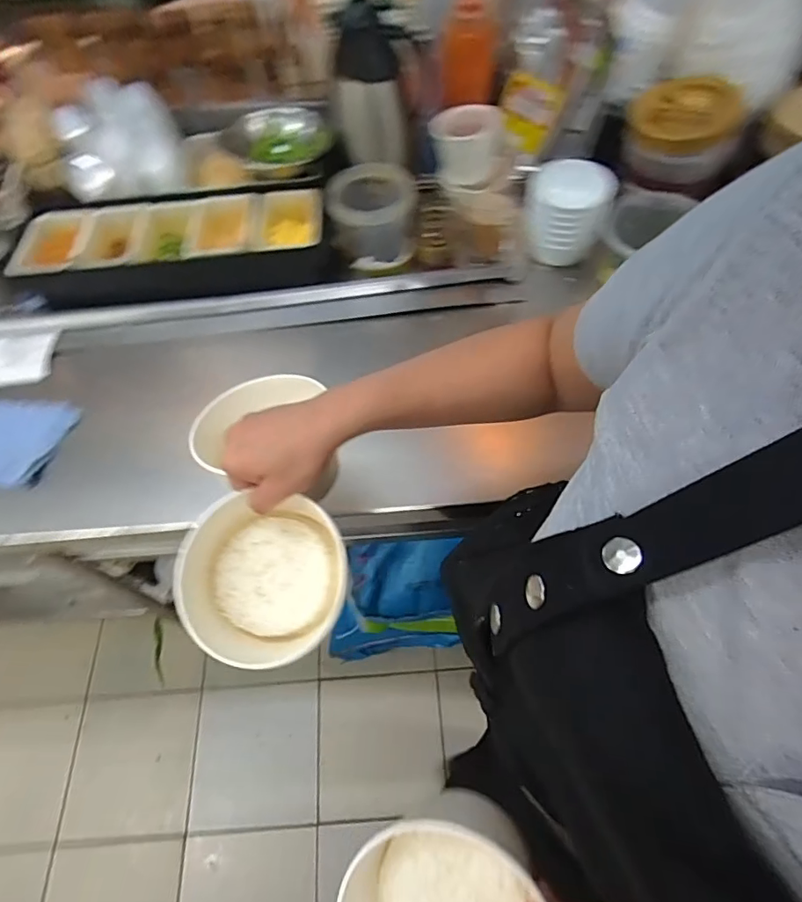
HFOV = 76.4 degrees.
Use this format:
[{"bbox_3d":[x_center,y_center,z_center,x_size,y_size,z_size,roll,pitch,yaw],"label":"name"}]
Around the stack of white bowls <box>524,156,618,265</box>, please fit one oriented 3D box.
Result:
[{"bbox_3d":[0.239,-0.347,0.747,0.112,0.105,0.098,13,63,10],"label":"stack of white bowls"}]

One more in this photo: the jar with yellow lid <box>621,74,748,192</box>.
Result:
[{"bbox_3d":[0.389,-0.451,0.714,0.139,0.090,0.139,18,64,12],"label":"jar with yellow lid"}]

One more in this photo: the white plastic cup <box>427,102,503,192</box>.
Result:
[{"bbox_3d":[0.097,-0.465,0.772,0.106,0.074,0.113,-1,61,2],"label":"white plastic cup"}]

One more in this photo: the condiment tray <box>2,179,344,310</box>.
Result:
[{"bbox_3d":[-0.347,-0.313,0.782,0.459,0.075,0.144,-4,61,1],"label":"condiment tray"}]

